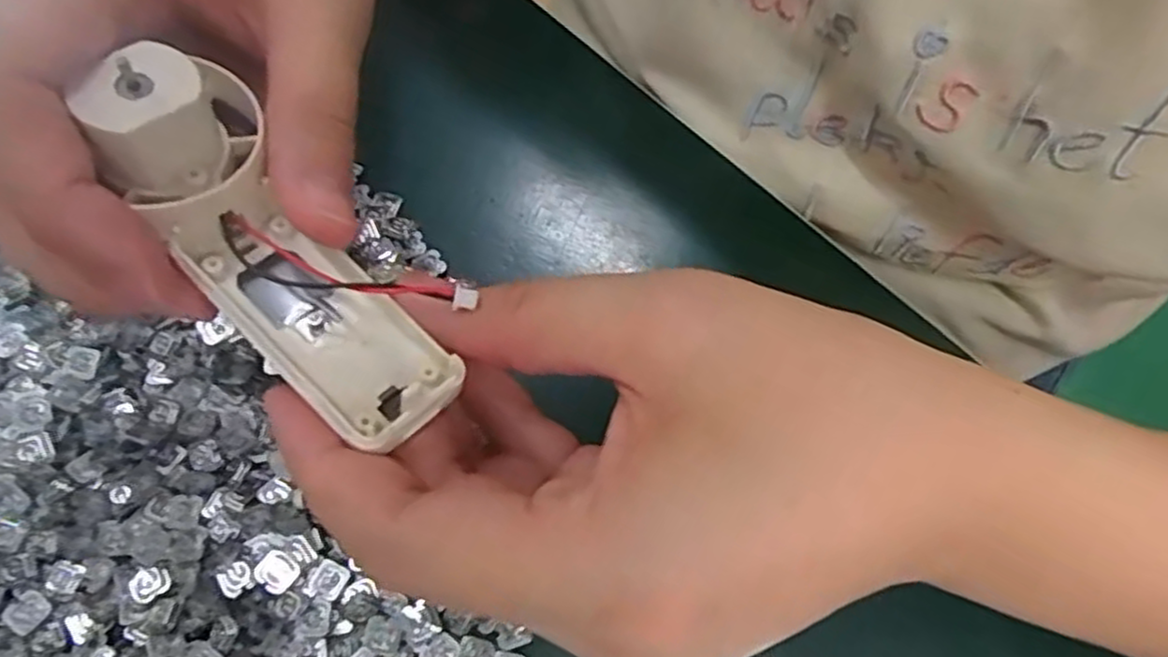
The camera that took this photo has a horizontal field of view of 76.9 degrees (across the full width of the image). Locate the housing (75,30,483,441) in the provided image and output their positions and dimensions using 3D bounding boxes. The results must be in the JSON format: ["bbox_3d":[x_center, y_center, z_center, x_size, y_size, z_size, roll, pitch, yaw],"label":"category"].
[{"bbox_3d":[-0.056,-0.015,0.141,0.032,0.023,0.079,-43,93,-17],"label":"housing"}]

